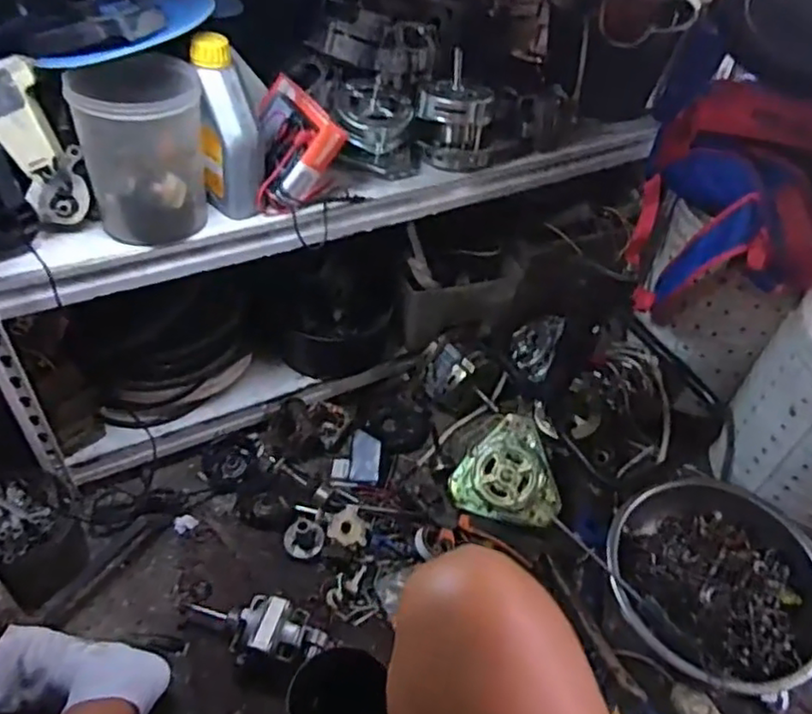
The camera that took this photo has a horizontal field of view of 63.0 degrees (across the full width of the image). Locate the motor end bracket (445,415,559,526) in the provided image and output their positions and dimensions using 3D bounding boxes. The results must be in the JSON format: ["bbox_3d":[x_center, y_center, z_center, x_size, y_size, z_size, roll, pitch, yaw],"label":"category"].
[{"bbox_3d":[0.147,0.191,1.033,0.159,0.039,0.173,-22,78,7],"label":"motor end bracket"}]

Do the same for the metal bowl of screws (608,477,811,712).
[{"bbox_3d":[0.437,0.309,0.934,0.296,0.080,0.294,35,51,26],"label":"metal bowl of screws"}]

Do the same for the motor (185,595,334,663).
[{"bbox_3d":[-0.201,0.361,0.865,0.206,0.082,0.083,12,45,6],"label":"motor"}]

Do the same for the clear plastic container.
[{"bbox_3d":[-0.313,-0.249,0.791,0.136,0.182,0.140,-21,51,-25],"label":"clear plastic container"}]

